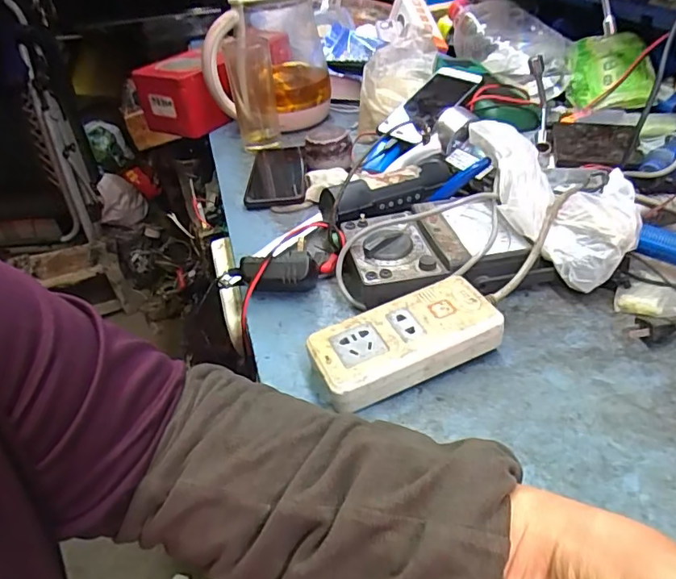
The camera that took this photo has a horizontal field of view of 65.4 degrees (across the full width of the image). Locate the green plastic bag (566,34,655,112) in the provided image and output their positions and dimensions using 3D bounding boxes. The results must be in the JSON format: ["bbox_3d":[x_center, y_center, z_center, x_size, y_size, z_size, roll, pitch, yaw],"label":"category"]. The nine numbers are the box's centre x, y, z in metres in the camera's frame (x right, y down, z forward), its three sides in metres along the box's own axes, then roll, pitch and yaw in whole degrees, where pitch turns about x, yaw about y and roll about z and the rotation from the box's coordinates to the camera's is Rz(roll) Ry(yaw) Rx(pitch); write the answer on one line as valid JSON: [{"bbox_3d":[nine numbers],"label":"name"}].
[{"bbox_3d":[0.408,-0.326,0.793,0.119,0.071,0.142,11,40,21],"label":"green plastic bag"}]

